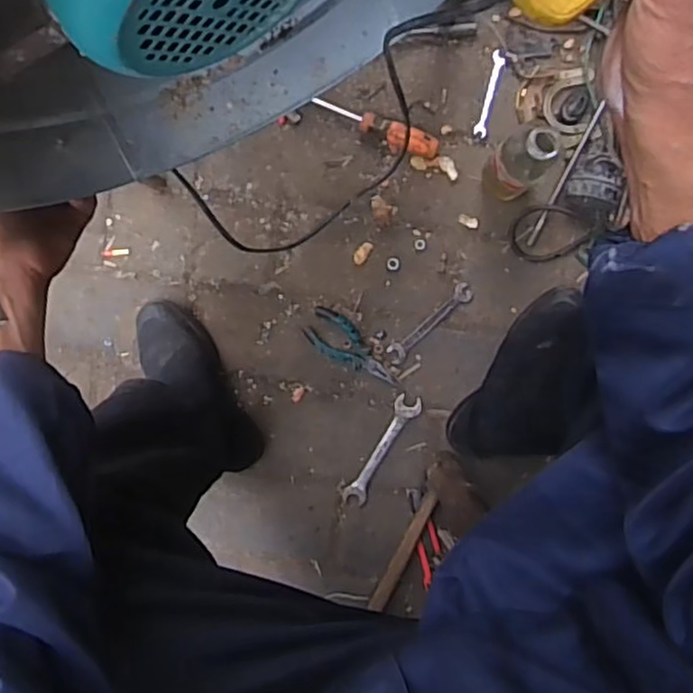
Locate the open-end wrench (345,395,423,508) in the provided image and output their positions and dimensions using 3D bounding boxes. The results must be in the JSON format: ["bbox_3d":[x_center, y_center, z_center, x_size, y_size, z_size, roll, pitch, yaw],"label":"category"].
[{"bbox_3d":[0.051,0.147,0.937,0.035,0.009,0.175,29,95,0],"label":"open-end wrench"}]

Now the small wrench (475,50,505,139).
[{"bbox_3d":[0.195,-0.341,0.896,0.017,0.004,0.114,14,95,1],"label":"small wrench"}]

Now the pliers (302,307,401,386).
[{"bbox_3d":[0.011,0.006,0.923,0.149,0.011,0.057,36,94,-1],"label":"pliers"}]

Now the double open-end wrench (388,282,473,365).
[{"bbox_3d":[0.115,-0.032,0.915,0.143,0.006,0.027,-43,92,4],"label":"double open-end wrench"}]

